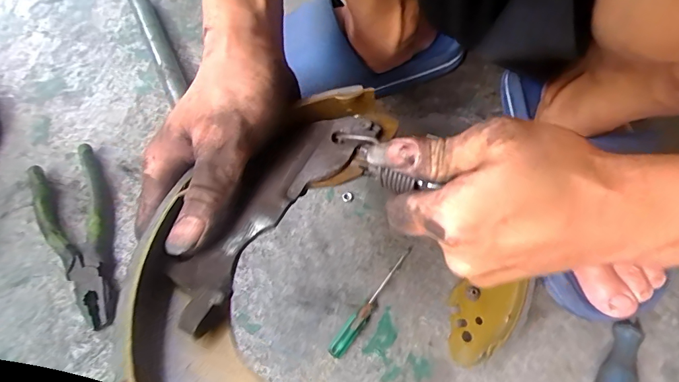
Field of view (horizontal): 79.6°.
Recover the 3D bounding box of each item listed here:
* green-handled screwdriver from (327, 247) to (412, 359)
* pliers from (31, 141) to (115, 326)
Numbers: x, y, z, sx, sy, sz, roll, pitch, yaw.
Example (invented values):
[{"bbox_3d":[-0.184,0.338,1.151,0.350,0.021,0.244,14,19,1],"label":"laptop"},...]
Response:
[{"bbox_3d":[0.029,0.098,0.371,0.015,0.014,0.118,33,71,15],"label":"green-handled screwdriver"},{"bbox_3d":[-0.260,0.046,0.410,0.066,0.027,0.194,-25,69,-8],"label":"pliers"}]

